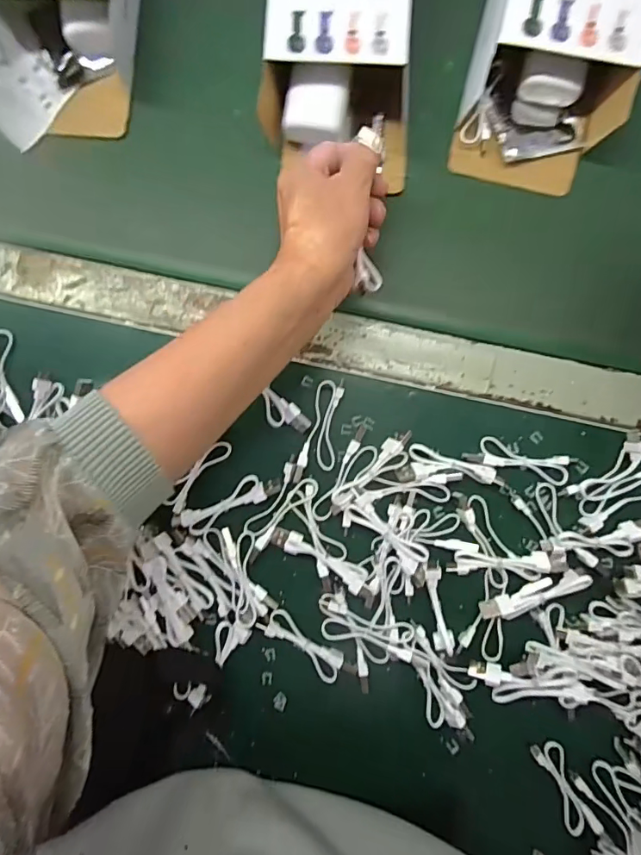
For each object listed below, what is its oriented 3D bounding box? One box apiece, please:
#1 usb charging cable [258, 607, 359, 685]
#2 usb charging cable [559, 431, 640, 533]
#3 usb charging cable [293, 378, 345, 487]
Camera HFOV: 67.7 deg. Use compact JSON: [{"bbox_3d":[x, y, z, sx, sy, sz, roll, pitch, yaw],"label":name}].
[{"bbox_3d":[-0.010,0.158,0.344,0.073,0.006,0.022,38,88,3],"label":"usb charging cable"},{"bbox_3d":[0.209,0.041,0.343,0.069,0.013,0.048,-29,86,-1],"label":"usb charging cable"},{"bbox_3d":[0.002,0.003,0.349,0.025,0.009,0.079,15,87,2],"label":"usb charging cable"}]

